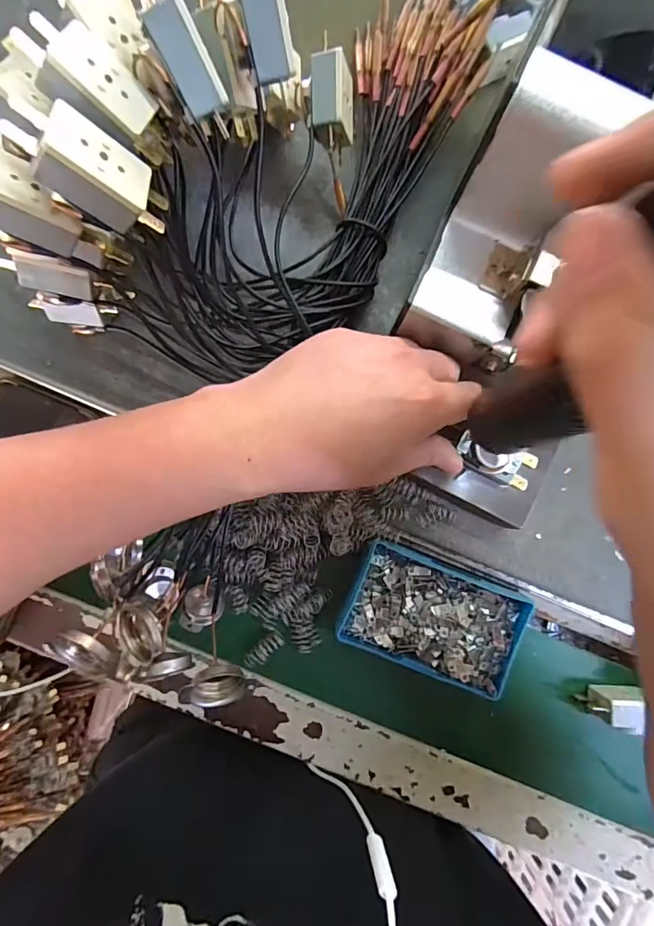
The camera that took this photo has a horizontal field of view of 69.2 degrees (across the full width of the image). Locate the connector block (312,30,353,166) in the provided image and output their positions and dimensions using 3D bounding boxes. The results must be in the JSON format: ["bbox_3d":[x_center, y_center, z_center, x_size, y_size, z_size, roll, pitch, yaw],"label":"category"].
[{"bbox_3d":[0.003,-0.206,0.269,0.023,0.022,0.049,0,92,0],"label":"connector block"}]

